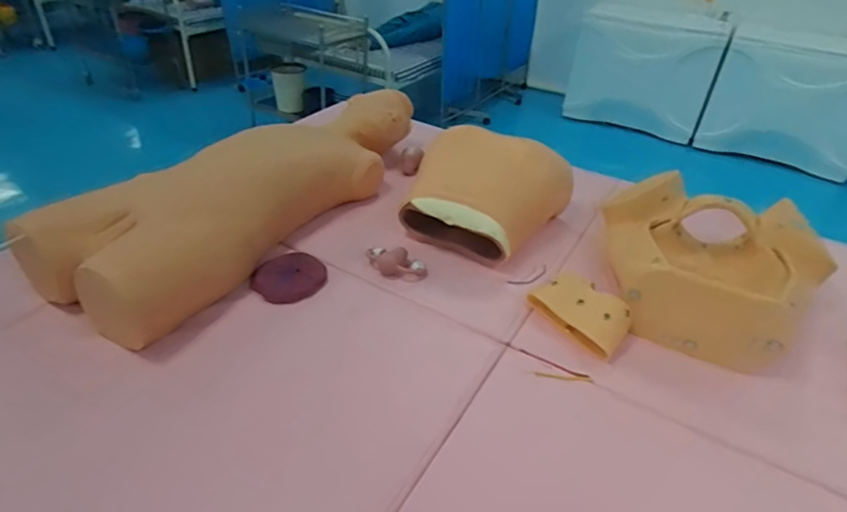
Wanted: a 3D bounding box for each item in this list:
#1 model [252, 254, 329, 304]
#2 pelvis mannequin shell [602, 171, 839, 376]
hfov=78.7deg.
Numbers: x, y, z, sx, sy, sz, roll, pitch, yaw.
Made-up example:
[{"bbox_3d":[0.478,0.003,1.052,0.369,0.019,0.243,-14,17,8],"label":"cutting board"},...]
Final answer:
[{"bbox_3d":[-0.263,0.039,1.010,0.121,0.035,0.120,3,37,-2],"label":"model"},{"bbox_3d":[0.530,0.022,1.001,0.378,0.186,0.346,26,42,27],"label":"pelvis mannequin shell"}]

